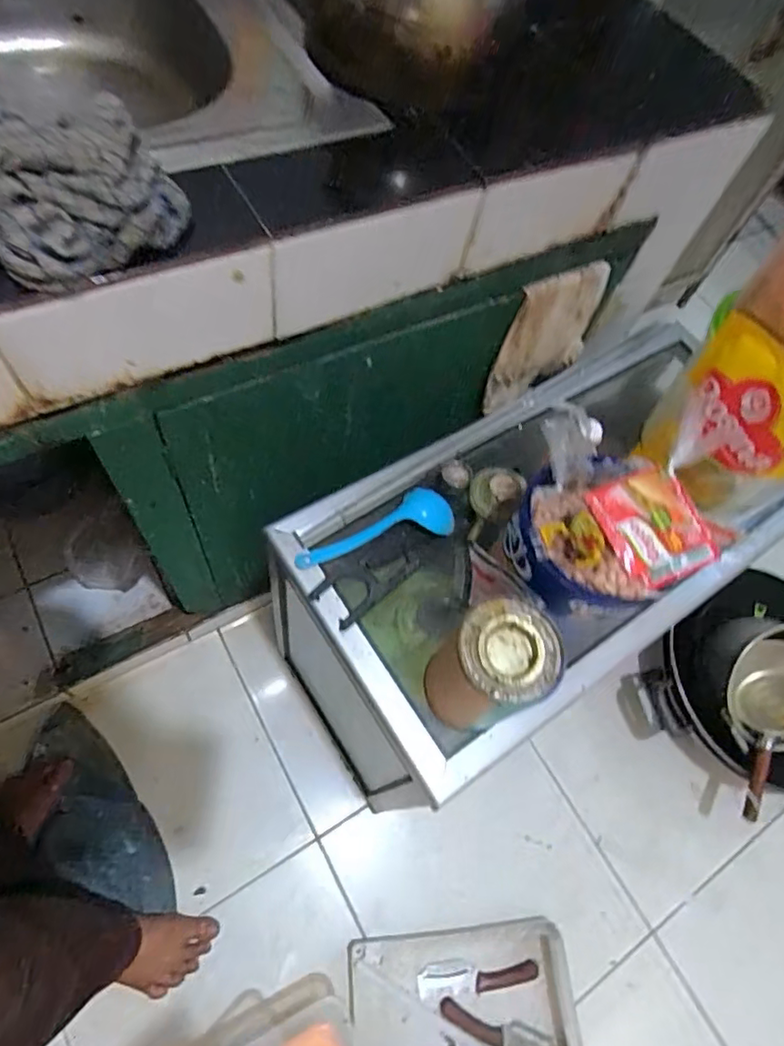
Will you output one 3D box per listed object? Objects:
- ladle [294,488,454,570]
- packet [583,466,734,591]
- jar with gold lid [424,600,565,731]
[{"bbox_3d":[-0.023,0.001,0.630,0.172,0.030,0.060,-11,59,-7],"label":"ladle"},{"bbox_3d":[0.228,0.000,0.486,0.102,0.012,0.091,-19,78,-15],"label":"packet"},{"bbox_3d":[0.088,0.132,0.507,0.092,0.144,0.076,-27,62,-15],"label":"jar with gold lid"}]

